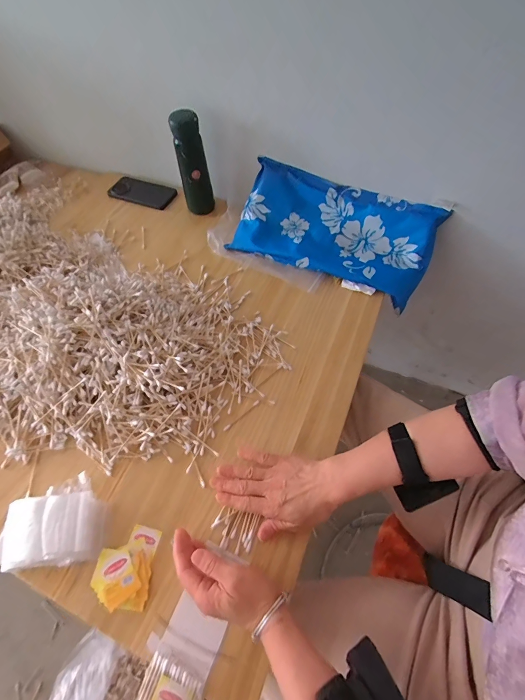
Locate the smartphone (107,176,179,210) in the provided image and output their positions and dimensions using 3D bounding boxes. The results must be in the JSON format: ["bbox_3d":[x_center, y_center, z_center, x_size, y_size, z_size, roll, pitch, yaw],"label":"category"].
[{"bbox_3d":[-0.269,-0.358,0.738,0.152,0.009,0.071,17,70,13],"label":"smartphone"}]

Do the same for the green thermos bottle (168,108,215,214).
[{"bbox_3d":[-0.136,-0.362,0.646,0.058,0.187,0.054,-11,58,-5],"label":"green thermos bottle"}]

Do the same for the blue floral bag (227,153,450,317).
[{"bbox_3d":[0.126,-0.224,0.616,0.365,0.045,0.176,24,92,13],"label":"blue floral bag"}]

